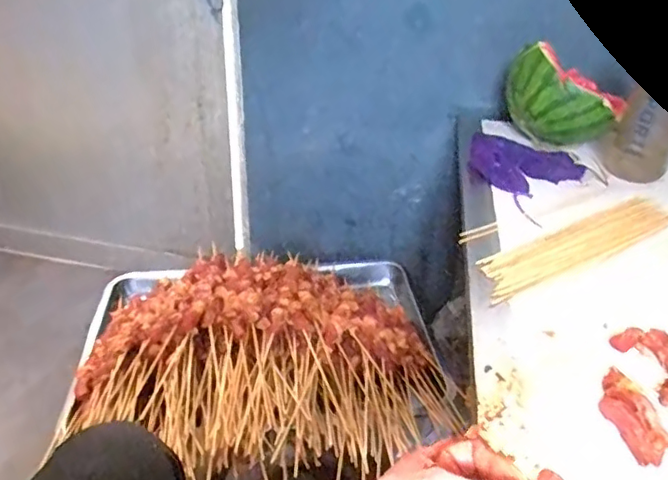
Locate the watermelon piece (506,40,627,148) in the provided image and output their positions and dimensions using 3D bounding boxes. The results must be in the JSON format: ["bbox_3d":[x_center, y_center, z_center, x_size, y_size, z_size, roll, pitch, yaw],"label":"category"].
[{"bbox_3d":[0.338,-0.206,0.854,0.161,0.141,0.088,15,33,20],"label":"watermelon piece"}]

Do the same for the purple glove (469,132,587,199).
[{"bbox_3d":[0.255,-0.112,0.816,0.141,0.021,0.151,-14,35,-26],"label":"purple glove"}]

